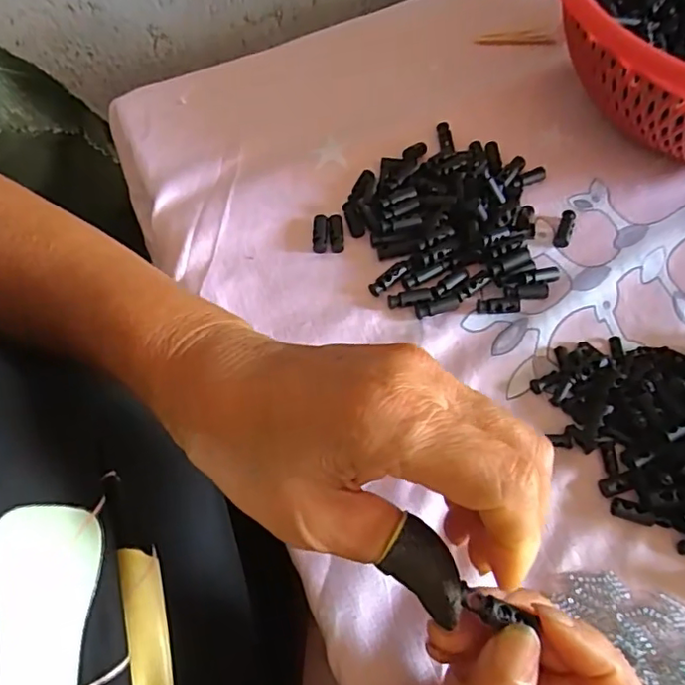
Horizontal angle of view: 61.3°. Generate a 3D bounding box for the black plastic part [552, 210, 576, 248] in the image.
[{"bbox_3d":[0.139,-0.071,0.360,0.009,0.006,0.026,21,64,12],"label":"black plastic part"}]

